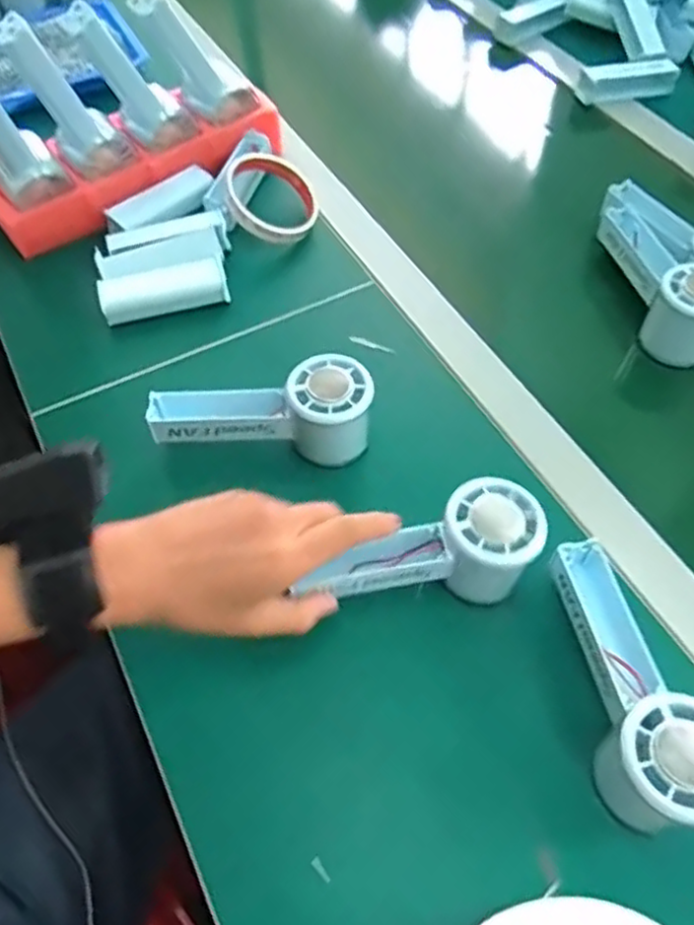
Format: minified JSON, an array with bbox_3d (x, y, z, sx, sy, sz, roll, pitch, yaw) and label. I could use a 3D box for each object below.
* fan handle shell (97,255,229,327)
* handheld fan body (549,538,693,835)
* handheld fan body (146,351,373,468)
[{"bbox_3d":[-0.150,-0.142,0.572,0.101,0.034,0.032,-12,56,-8],"label":"fan handle shell"},{"bbox_3d":[0.145,0.114,0.372,0.053,0.053,0.148,-15,57,-10],"label":"handheld fan body"},{"bbox_3d":[-0.059,-0.038,0.483,0.148,0.066,0.051,2,56,2],"label":"handheld fan body"}]

